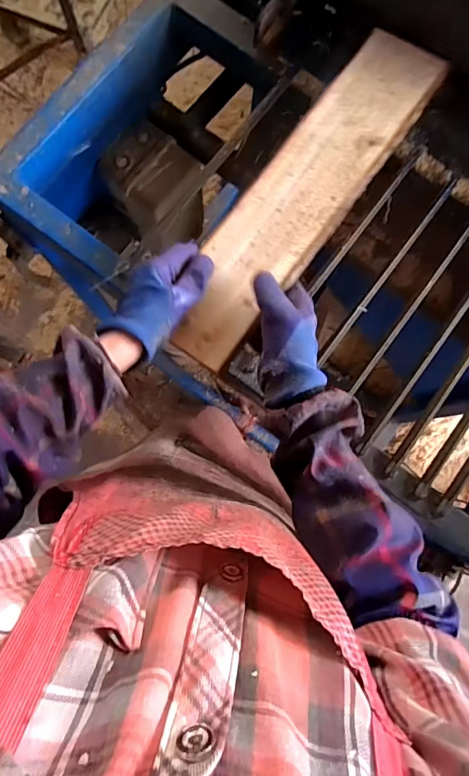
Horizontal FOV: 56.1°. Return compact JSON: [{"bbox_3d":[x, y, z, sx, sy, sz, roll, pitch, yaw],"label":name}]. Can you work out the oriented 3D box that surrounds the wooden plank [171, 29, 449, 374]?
[{"bbox_3d":[0.092,-0.241,0.525,0.113,0.025,0.506,35,77,-2],"label":"wooden plank"}]

